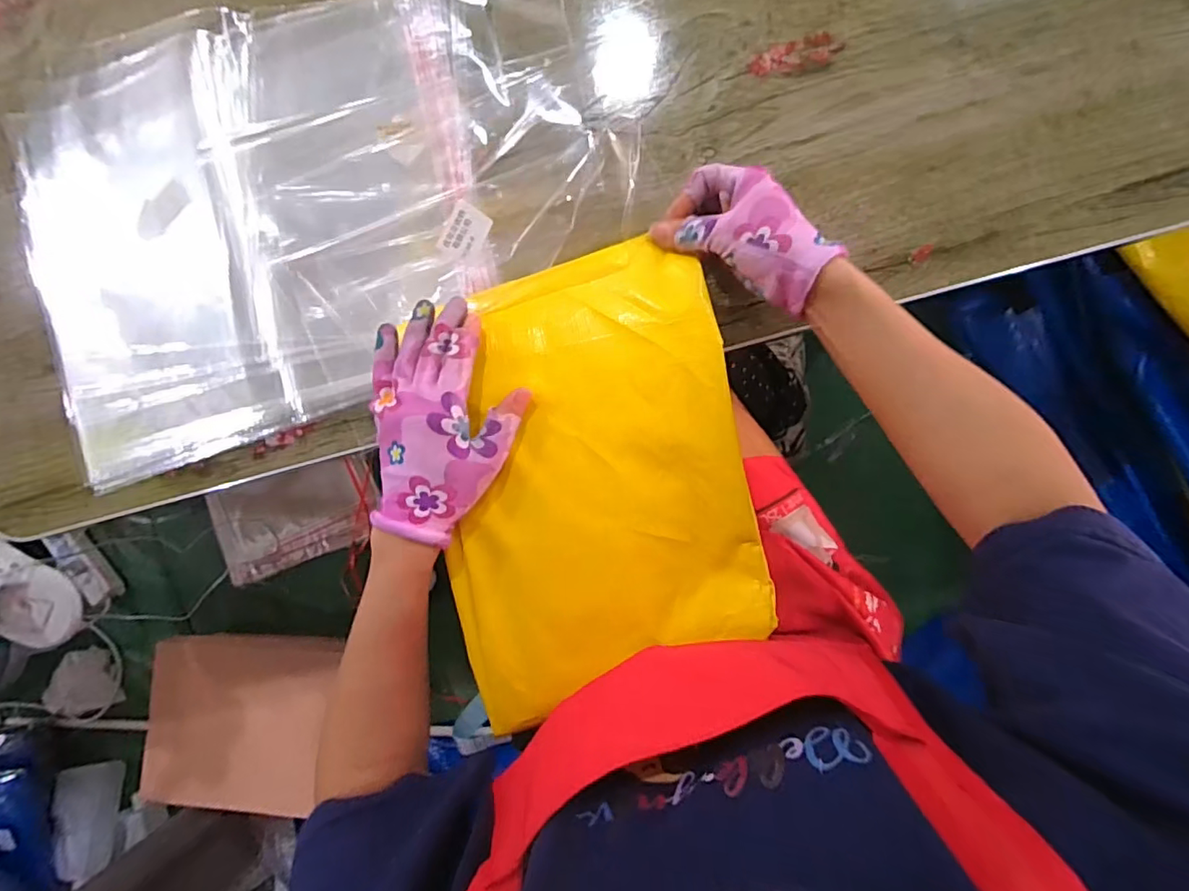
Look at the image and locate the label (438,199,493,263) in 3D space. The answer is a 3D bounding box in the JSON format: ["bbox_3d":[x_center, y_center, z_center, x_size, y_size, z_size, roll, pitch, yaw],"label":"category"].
[{"bbox_3d":[-0.092,-0.152,0.394,0.029,0.004,0.036,27,103,-5],"label":"label"}]

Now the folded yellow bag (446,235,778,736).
[{"bbox_3d":[-0.002,0.024,0.404,0.219,0.038,0.310,-12,86,8],"label":"folded yellow bag"}]

